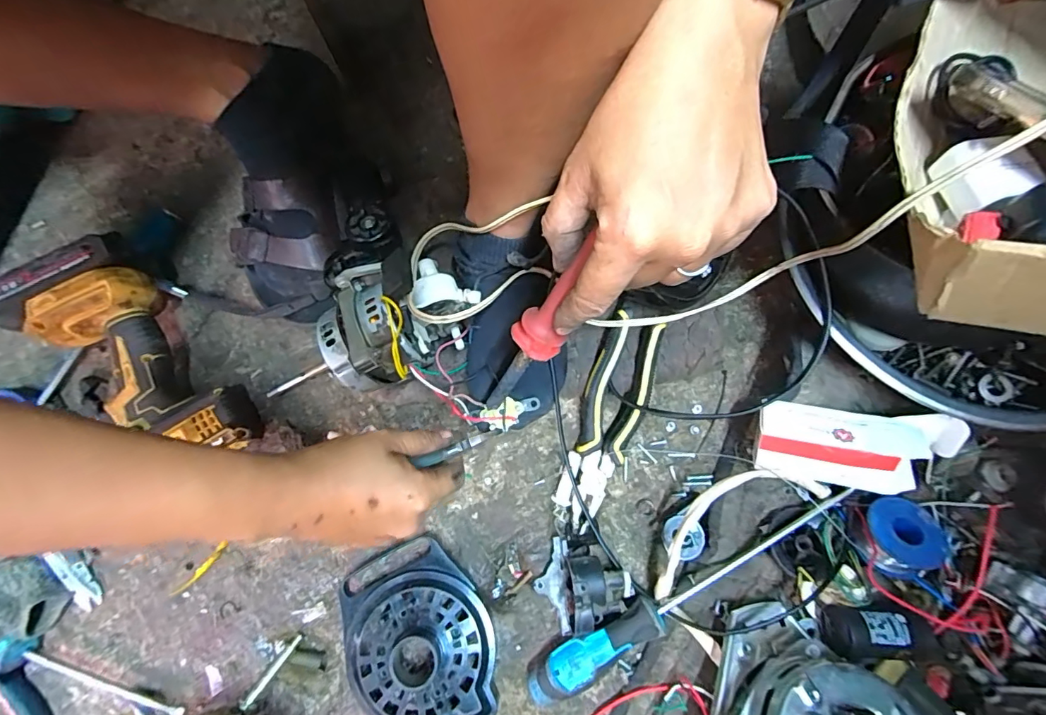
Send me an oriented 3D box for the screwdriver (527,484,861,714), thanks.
[{"bbox_3d":[0.136,0.183,0.372,0.293,0.028,0.028,-27,74,-3],"label":"screwdriver"}]

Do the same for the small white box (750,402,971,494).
[{"bbox_3d":[0.263,0.069,0.374,0.147,0.042,0.058,4,45,17],"label":"small white box"}]

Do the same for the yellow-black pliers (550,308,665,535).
[{"bbox_3d":[0.073,0.056,0.421,0.050,0.023,0.186,18,92,7],"label":"yellow-black pliers"}]

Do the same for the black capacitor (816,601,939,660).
[{"bbox_3d":[0.257,0.200,0.350,0.079,0.028,0.034,-2,73,0],"label":"black capacitor"}]

